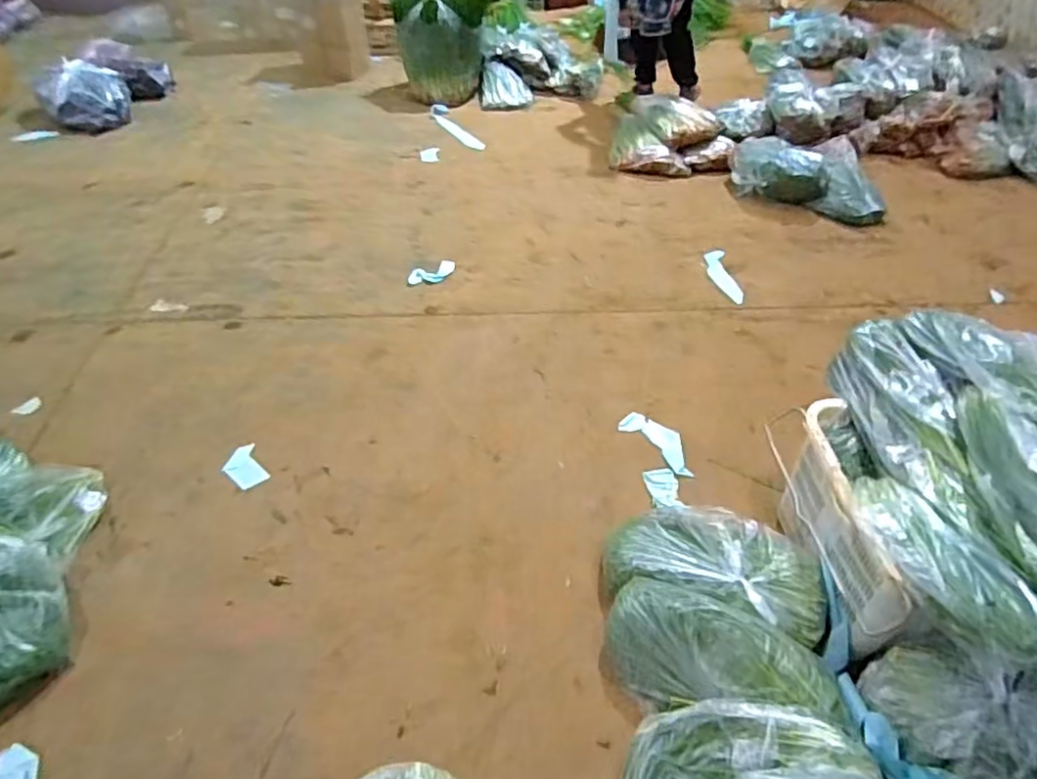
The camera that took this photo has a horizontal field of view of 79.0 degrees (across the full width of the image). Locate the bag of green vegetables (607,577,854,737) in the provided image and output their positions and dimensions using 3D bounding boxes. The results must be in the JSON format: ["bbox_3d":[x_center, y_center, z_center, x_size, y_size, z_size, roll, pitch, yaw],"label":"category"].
[{"bbox_3d":[0.411,0.545,1.289,0.461,0.157,0.213,14,47,13],"label":"bag of green vegetables"}]

